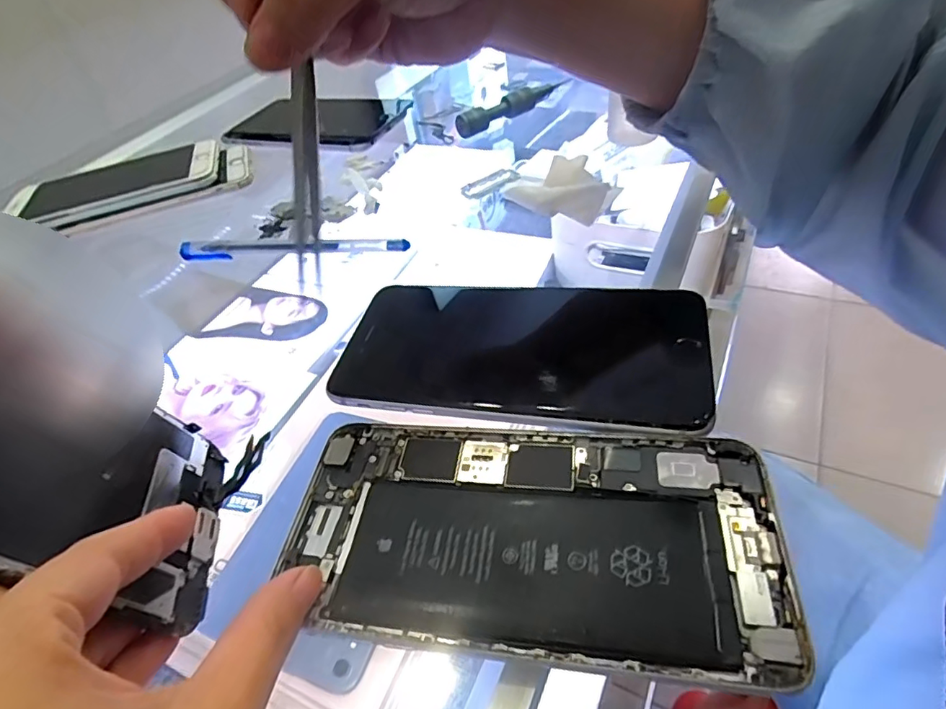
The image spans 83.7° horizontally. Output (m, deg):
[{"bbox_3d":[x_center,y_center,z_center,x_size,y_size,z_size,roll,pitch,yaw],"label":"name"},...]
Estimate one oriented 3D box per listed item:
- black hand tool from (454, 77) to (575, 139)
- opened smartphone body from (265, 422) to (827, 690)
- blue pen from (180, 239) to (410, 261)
[{"bbox_3d":[0.029,-0.193,0.407,0.092,0.019,0.016,-27,46,-6],"label":"black hand tool"},{"bbox_3d":[0.016,0.057,0.174,0.155,0.004,0.077,1,46,12],"label":"opened smartphone body"},{"bbox_3d":[-0.111,-0.063,0.318,0.148,0.015,0.014,3,45,12],"label":"blue pen"}]

